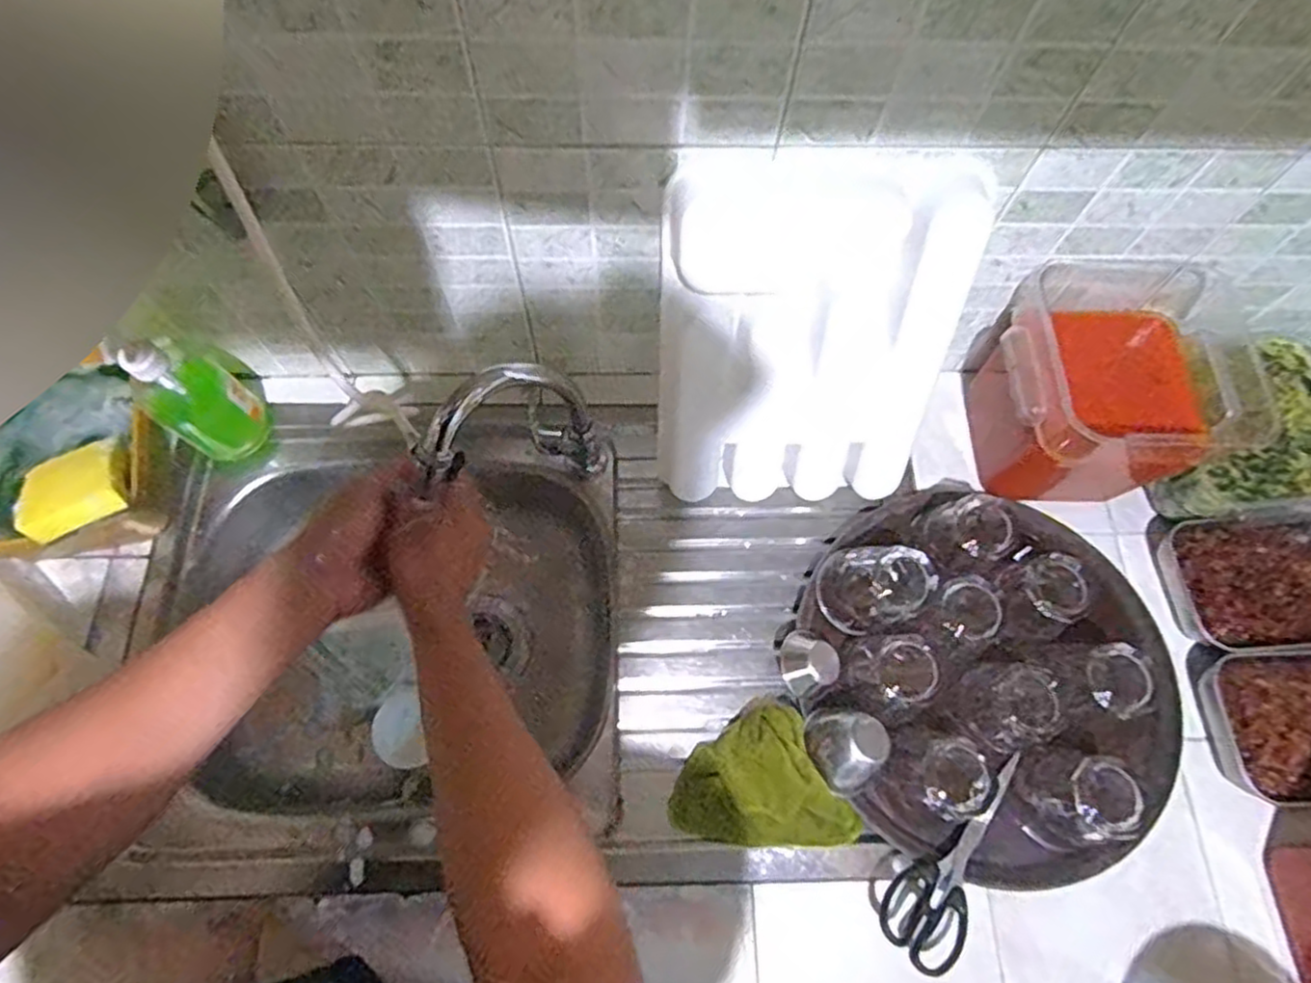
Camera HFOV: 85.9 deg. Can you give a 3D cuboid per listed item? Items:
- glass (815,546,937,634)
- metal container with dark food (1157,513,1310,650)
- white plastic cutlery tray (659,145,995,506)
[{"bbox_3d":[0.197,0.086,0.648,0.078,0.084,0.078,1,69,-2],"label":"glass"},{"bbox_3d":[0.588,0.089,0.680,0.170,0.037,0.123,-1,69,-3],"label":"metal container with dark food"},{"bbox_3d":[0.124,-0.115,0.596,0.233,0.307,0.036,3,38,1],"label":"white plastic cutlery tray"}]

